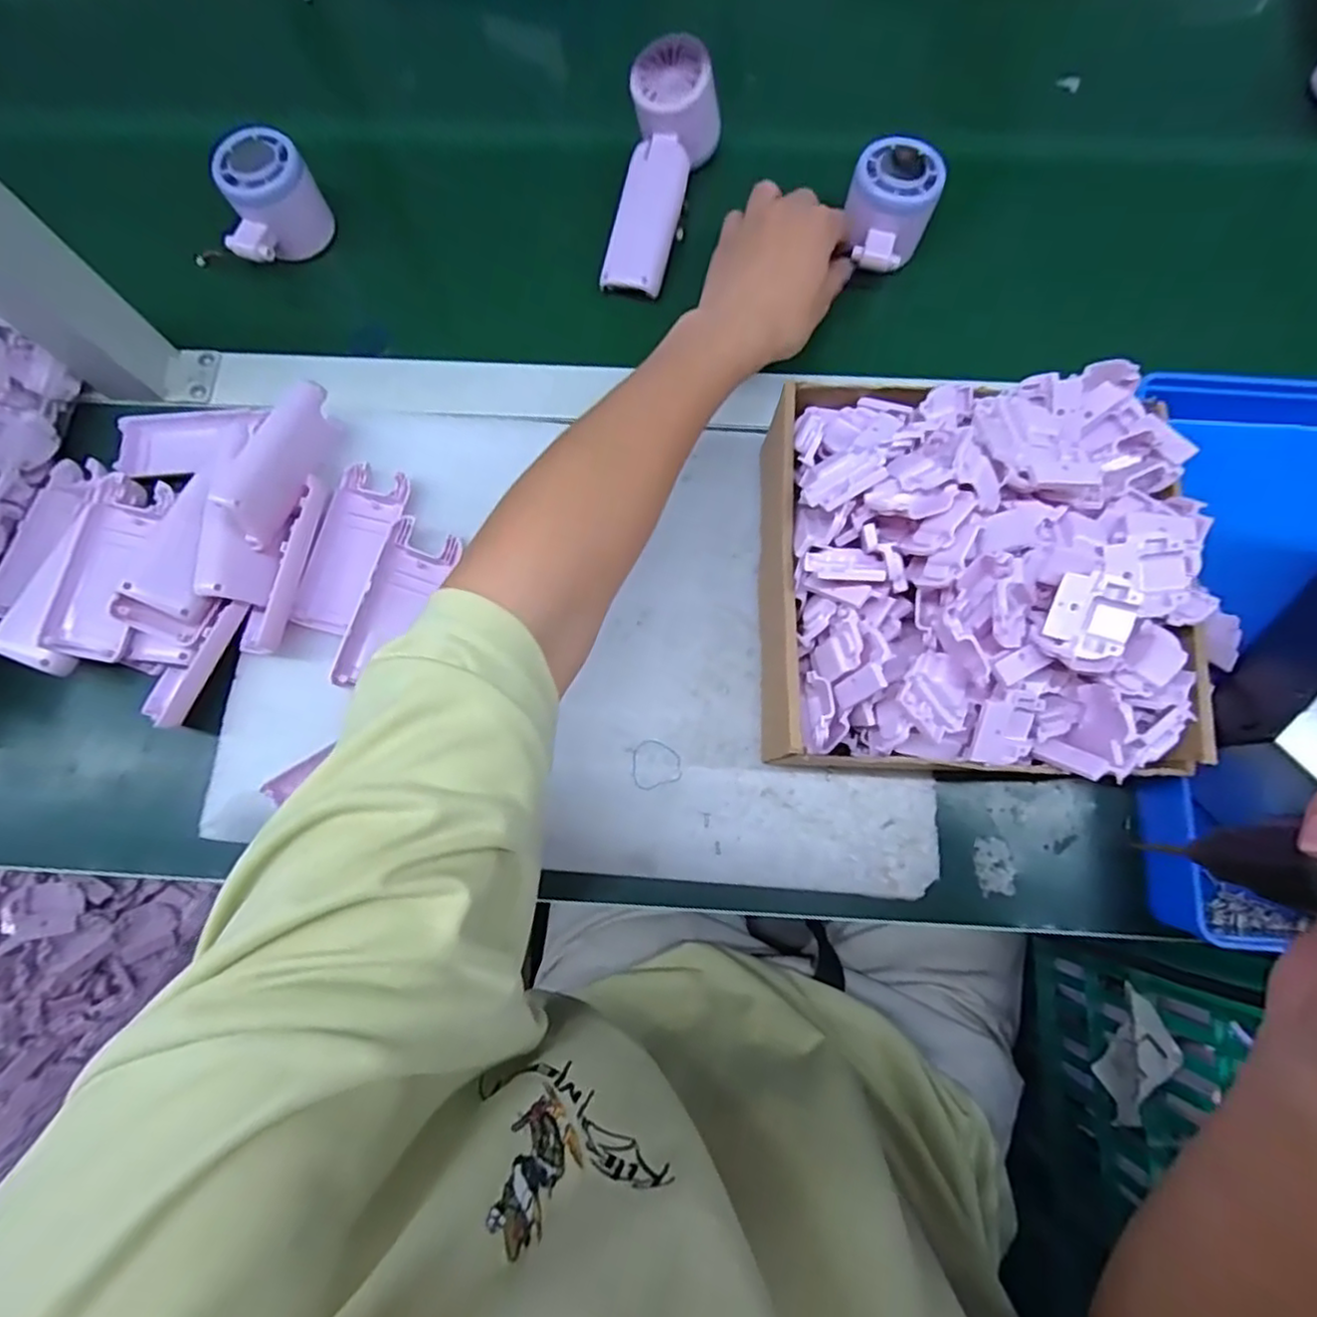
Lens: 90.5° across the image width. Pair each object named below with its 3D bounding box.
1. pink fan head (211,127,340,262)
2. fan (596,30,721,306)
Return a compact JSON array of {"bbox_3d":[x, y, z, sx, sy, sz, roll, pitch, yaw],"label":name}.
[{"bbox_3d":[-0.274,-0.316,0.451,0.076,0.056,0.057,-41,80,-8],"label":"pink fan head"},{"bbox_3d":[0.000,-0.331,0.452,0.057,0.035,0.156,15,94,5],"label":"fan"}]

